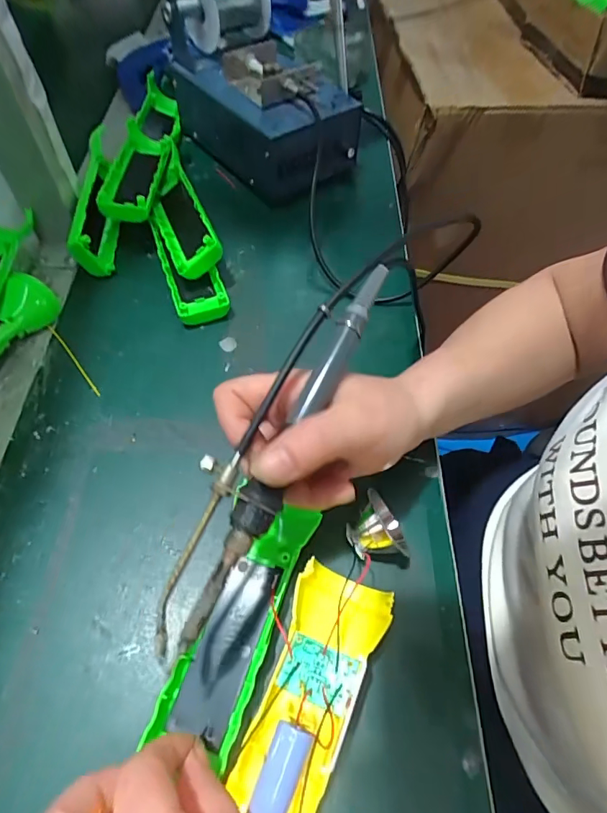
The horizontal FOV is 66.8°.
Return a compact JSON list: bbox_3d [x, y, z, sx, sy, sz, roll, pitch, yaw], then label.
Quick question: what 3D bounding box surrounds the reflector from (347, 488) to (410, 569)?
[{"bbox_3d":[0.043,0.076,0.281,0.033,0.028,0.047,-16,60,-13],"label":"reflector"}]

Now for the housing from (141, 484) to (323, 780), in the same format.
[{"bbox_3d":[-0.032,0.117,0.256,0.043,0.026,0.129,24,67,12],"label":"housing"}]

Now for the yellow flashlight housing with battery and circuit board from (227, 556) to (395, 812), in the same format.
[{"bbox_3d":[0.003,0.142,0.236,0.050,0.029,0.121,23,60,11],"label":"yellow flashlight housing with battery and circuit board"}]

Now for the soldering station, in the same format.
[{"bbox_3d":[-0.041,-0.310,0.480,0.118,0.078,0.200,-33,65,-21],"label":"soldering station"}]

